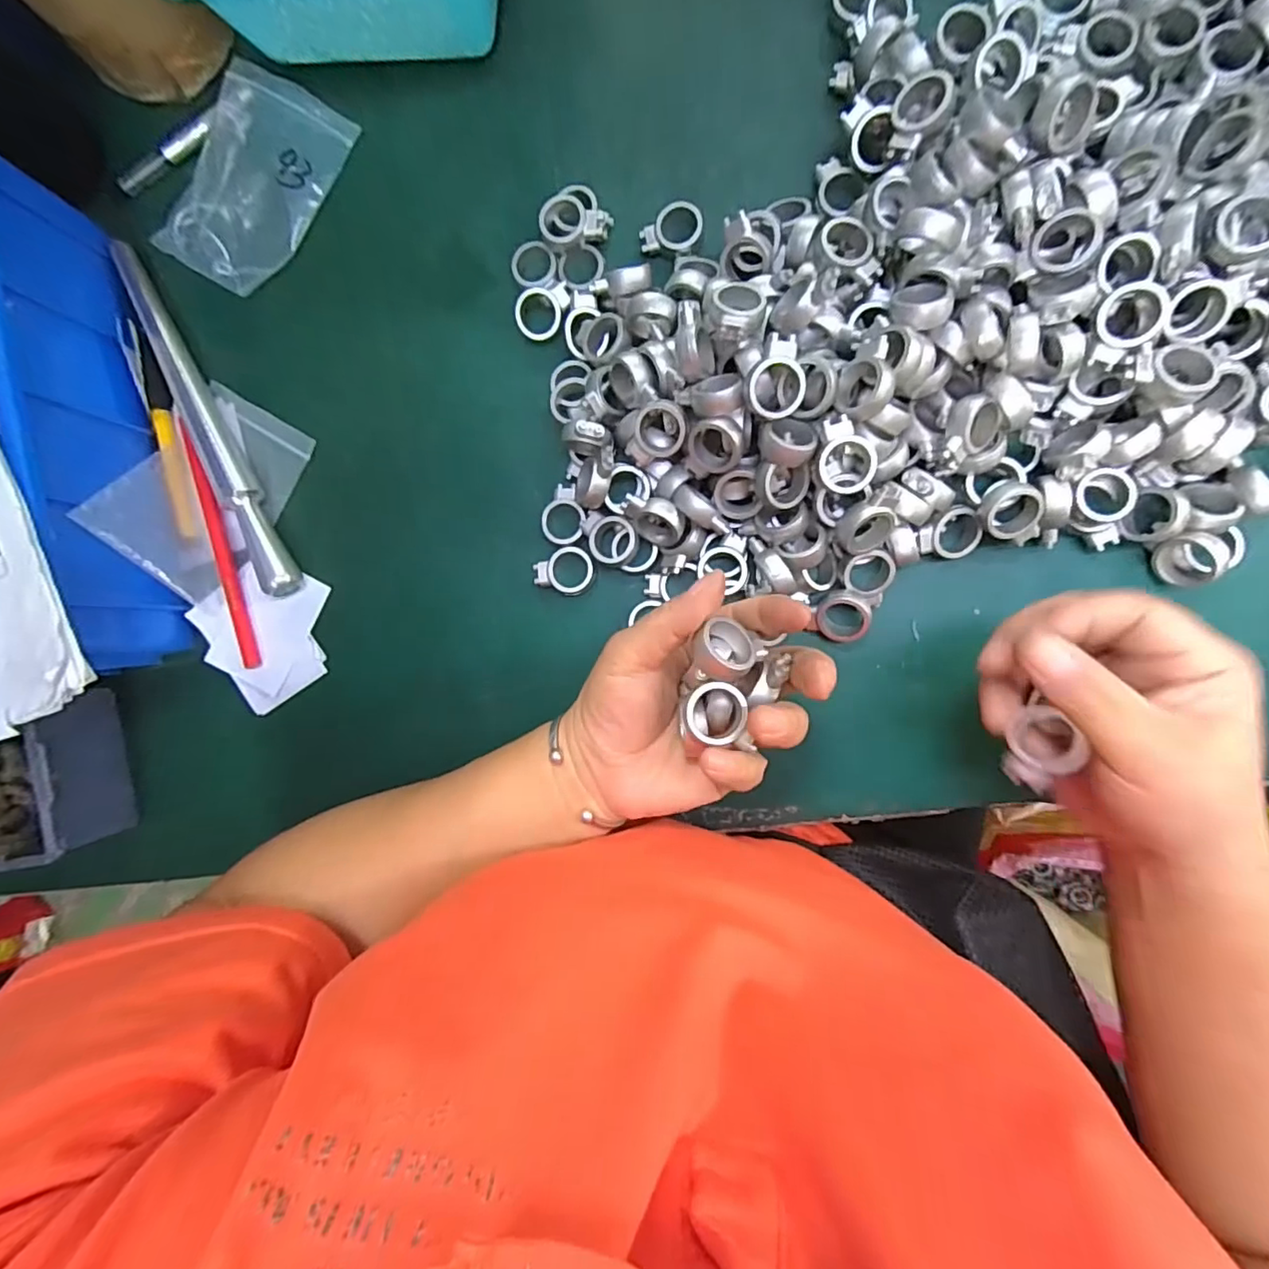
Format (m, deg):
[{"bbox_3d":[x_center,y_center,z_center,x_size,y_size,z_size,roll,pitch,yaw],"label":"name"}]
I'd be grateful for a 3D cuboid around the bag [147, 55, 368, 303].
[{"bbox_3d":[-0.224,-0.266,0.337,0.078,0.017,0.118,30,95,6],"label":"bag"}]

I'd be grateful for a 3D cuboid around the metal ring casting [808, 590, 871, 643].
[{"bbox_3d":[0.108,-0.011,0.296,0.027,0.016,0.027,9,114,22],"label":"metal ring casting"}]

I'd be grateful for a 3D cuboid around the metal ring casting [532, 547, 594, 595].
[{"bbox_3d":[-0.040,-0.035,0.318,0.033,0.005,0.026,1,91,7],"label":"metal ring casting"}]

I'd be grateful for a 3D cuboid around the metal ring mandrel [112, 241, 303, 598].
[{"bbox_3d":[-0.255,-0.126,0.339,0.016,0.023,0.227,-28,88,7],"label":"metal ring mandrel"}]

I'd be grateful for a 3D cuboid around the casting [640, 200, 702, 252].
[{"bbox_3d":[0.020,-0.221,0.310,0.033,0.009,0.025,0,91,7],"label":"casting"}]

